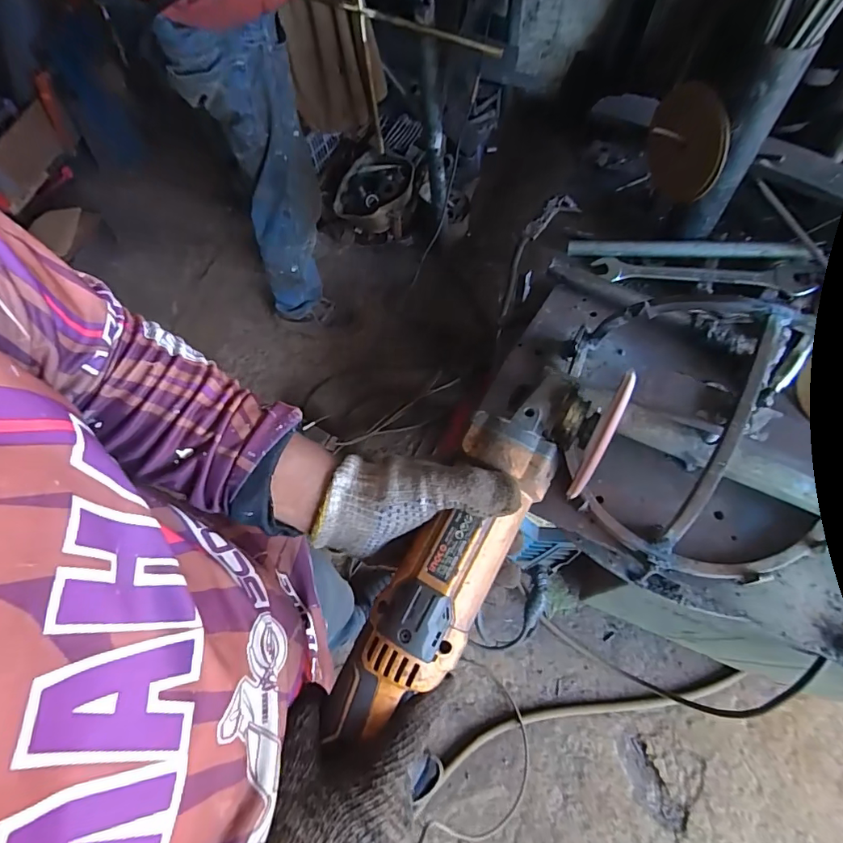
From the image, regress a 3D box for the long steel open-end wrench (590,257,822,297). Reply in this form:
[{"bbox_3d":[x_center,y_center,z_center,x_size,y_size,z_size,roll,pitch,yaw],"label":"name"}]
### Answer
[{"bbox_3d":[0.303,-0.165,0.519,0.209,0.012,0.038,12,63,22],"label":"long steel open-end wrench"}]

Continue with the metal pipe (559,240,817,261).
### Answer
[{"bbox_3d":[0.292,-0.193,0.528,0.241,0.013,0.013,8,63,17],"label":"metal pipe"}]

